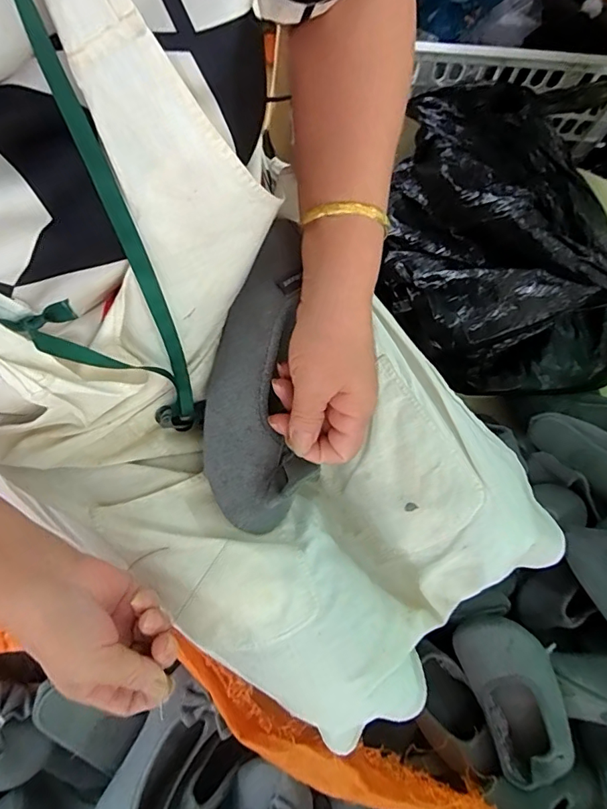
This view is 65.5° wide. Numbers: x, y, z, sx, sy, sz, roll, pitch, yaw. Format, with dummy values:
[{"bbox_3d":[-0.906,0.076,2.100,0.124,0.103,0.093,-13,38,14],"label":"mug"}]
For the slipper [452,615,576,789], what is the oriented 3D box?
[{"bbox_3d":[0.264,0.361,0.581,0.097,0.055,0.223,-21,98,-5],"label":"slipper"}]

